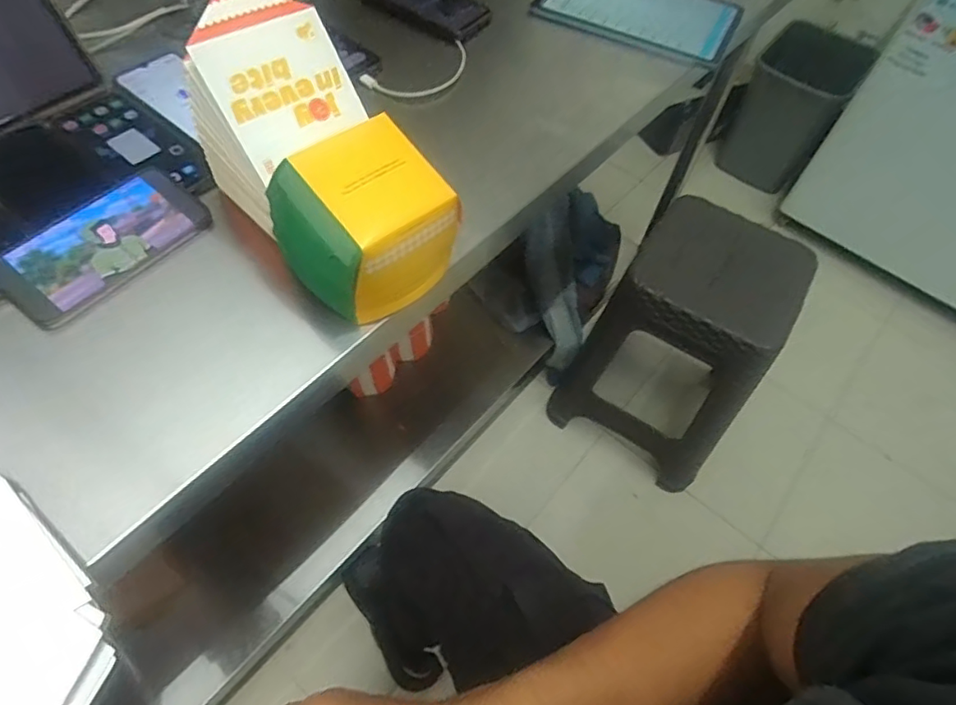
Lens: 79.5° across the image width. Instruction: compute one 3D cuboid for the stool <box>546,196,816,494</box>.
[{"bbox_3d":[0.389,-0.007,1.156,0.320,0.502,0.275,30,60,13],"label":"stool"}]

